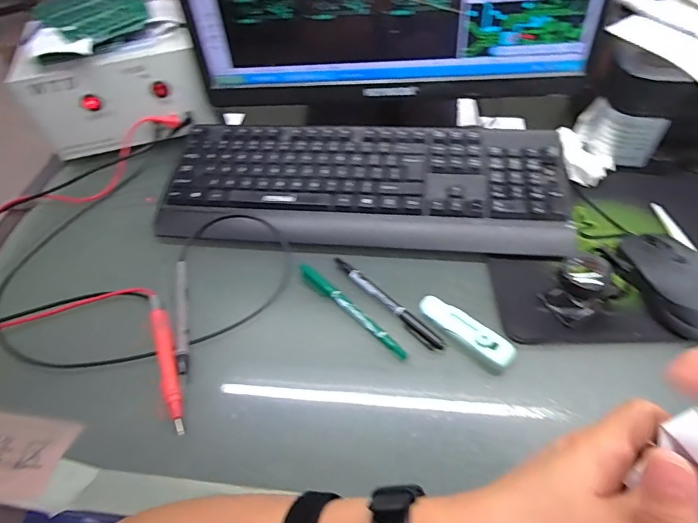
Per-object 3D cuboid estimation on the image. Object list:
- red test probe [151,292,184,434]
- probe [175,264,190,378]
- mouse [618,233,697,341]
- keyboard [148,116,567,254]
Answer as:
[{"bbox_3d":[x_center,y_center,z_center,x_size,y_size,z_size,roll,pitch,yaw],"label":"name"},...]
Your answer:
[{"bbox_3d":[-0.161,0.085,0.401,0.014,0.014,0.141,-20,53,-10],"label":"red test probe"},{"bbox_3d":[-0.160,0.049,0.432,0.011,0.009,0.130,-14,53,-6],"label":"probe"},{"bbox_3d":[0.289,0.016,0.399,0.065,0.033,0.108,-14,53,-5],"label":"mouse"},{"bbox_3d":[0.013,-0.086,0.501,0.433,0.037,0.154,3,53,7],"label":"keyboard"}]

